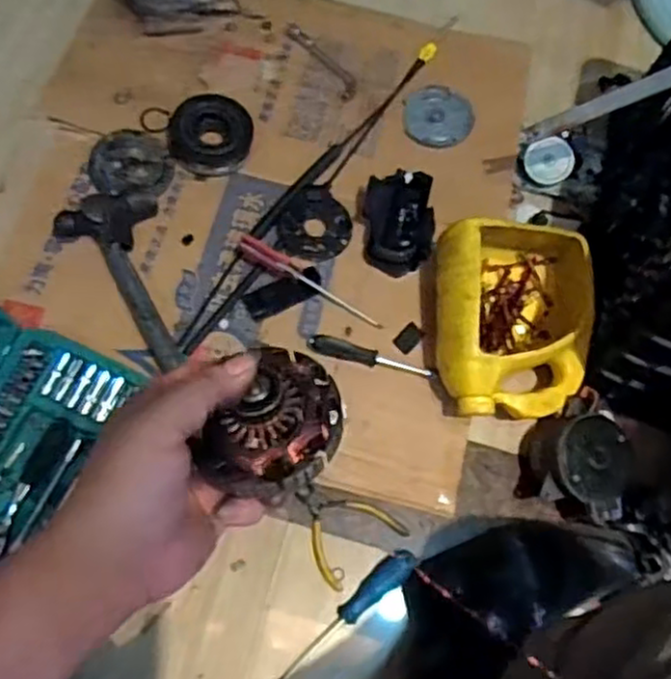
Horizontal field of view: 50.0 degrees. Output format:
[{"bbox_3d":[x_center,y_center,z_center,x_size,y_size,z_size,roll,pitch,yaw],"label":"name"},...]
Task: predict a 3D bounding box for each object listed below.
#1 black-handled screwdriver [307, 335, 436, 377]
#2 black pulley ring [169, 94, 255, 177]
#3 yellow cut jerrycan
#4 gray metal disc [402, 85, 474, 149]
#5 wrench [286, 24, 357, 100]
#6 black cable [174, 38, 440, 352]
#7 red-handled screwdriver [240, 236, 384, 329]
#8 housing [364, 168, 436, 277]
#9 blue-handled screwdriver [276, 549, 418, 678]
[{"bbox_3d":[0.044,0.018,0.866,0.153,0.029,0.026,9,68,-4],"label":"black-handled screwdriver"},{"bbox_3d":[-0.166,-0.272,0.958,0.110,0.041,0.098,0,68,-9],"label":"black pulley ring"},{"bbox_3d":[0.211,-0.025,0.861,0.182,0.125,0.230,4,68,-7],"label":"yellow cut jerrycan"},{"bbox_3d":[0.145,-0.317,1.016,0.096,0.015,0.100,2,69,-6],"label":"gray metal disc"},{"bbox_3d":[-0.018,-0.413,1.060,0.037,0.013,0.156,-32,76,-17],"label":"wrench"},{"bbox_3d":[-0.026,-0.217,0.953,0.049,0.030,0.585,33,69,6],"label":"black cable"},{"bbox_3d":[-0.030,-0.070,0.894,0.197,0.026,0.033,31,66,-7],"label":"red-handled screwdriver"},{"bbox_3d":[0.081,-0.152,0.910,0.081,0.059,0.122,2,68,-8],"label":"housing"},{"bbox_3d":[0.005,0.293,0.763,0.196,0.035,0.028,-35,77,-18],"label":"blue-handled screwdriver"}]

